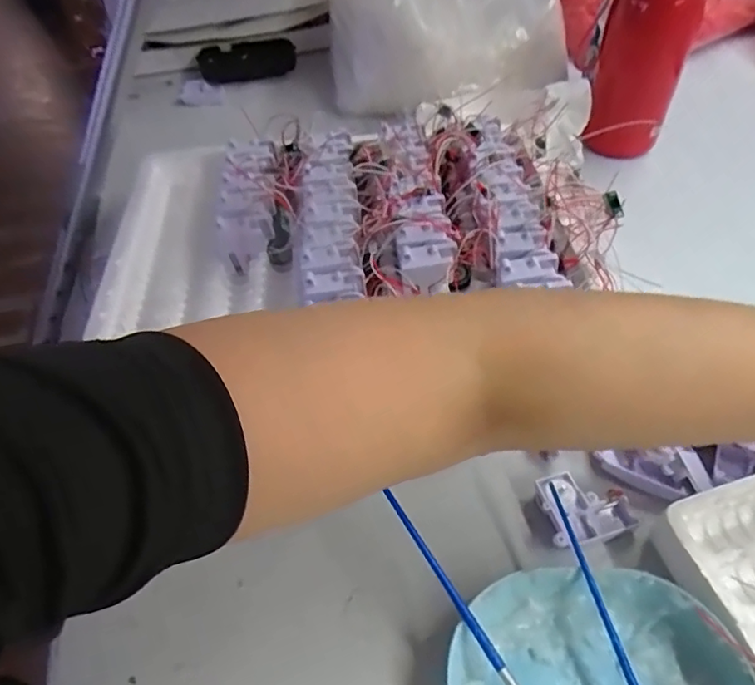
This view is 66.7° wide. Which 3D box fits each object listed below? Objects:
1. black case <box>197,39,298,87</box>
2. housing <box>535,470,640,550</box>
[{"bbox_3d":[-0.159,-0.345,0.704,0.117,0.028,0.045,-12,56,-3],"label":"black case"},{"bbox_3d":[0.114,0.092,0.322,0.050,0.022,0.042,-18,52,-12],"label":"housing"}]

